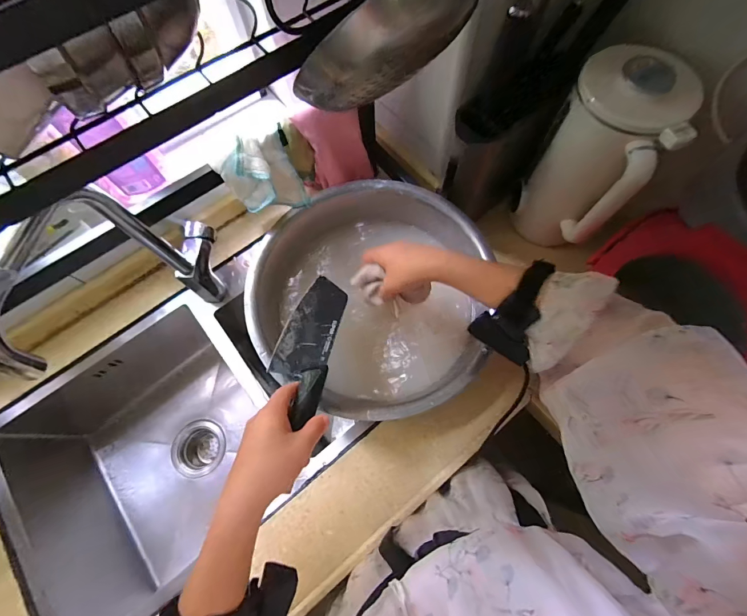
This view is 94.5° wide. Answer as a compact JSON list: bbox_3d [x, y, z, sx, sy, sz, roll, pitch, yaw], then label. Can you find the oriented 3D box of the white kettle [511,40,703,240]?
[{"bbox_3d":[0.308,-0.210,0.512,0.124,0.244,0.141,30,73,8],"label":"white kettle"}]

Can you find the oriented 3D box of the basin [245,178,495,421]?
[{"bbox_3d":[-0.012,-0.020,0.550,0.332,0.125,0.358,0,72,-1],"label":"basin"}]

